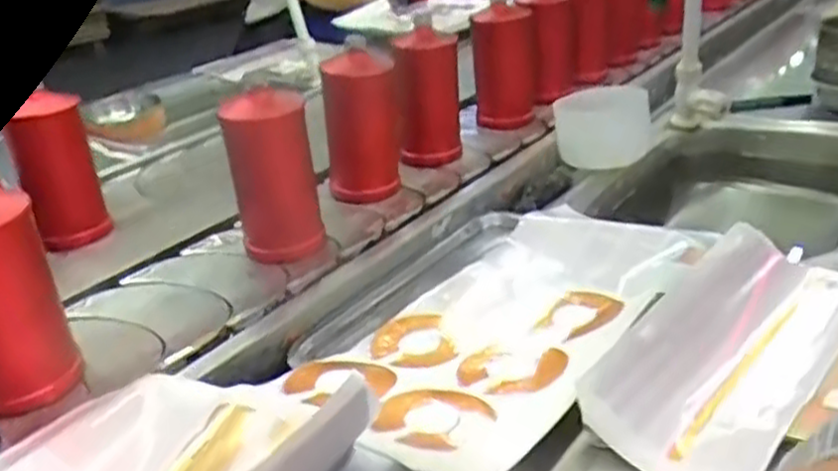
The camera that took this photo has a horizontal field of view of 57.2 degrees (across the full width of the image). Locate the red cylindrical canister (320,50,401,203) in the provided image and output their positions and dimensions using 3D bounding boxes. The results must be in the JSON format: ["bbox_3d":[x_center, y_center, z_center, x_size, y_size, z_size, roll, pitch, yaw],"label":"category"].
[{"bbox_3d":[-0.069,-0.125,0.903,0.084,0.172,0.073,-8,25,-6],"label":"red cylindrical canister"}]

